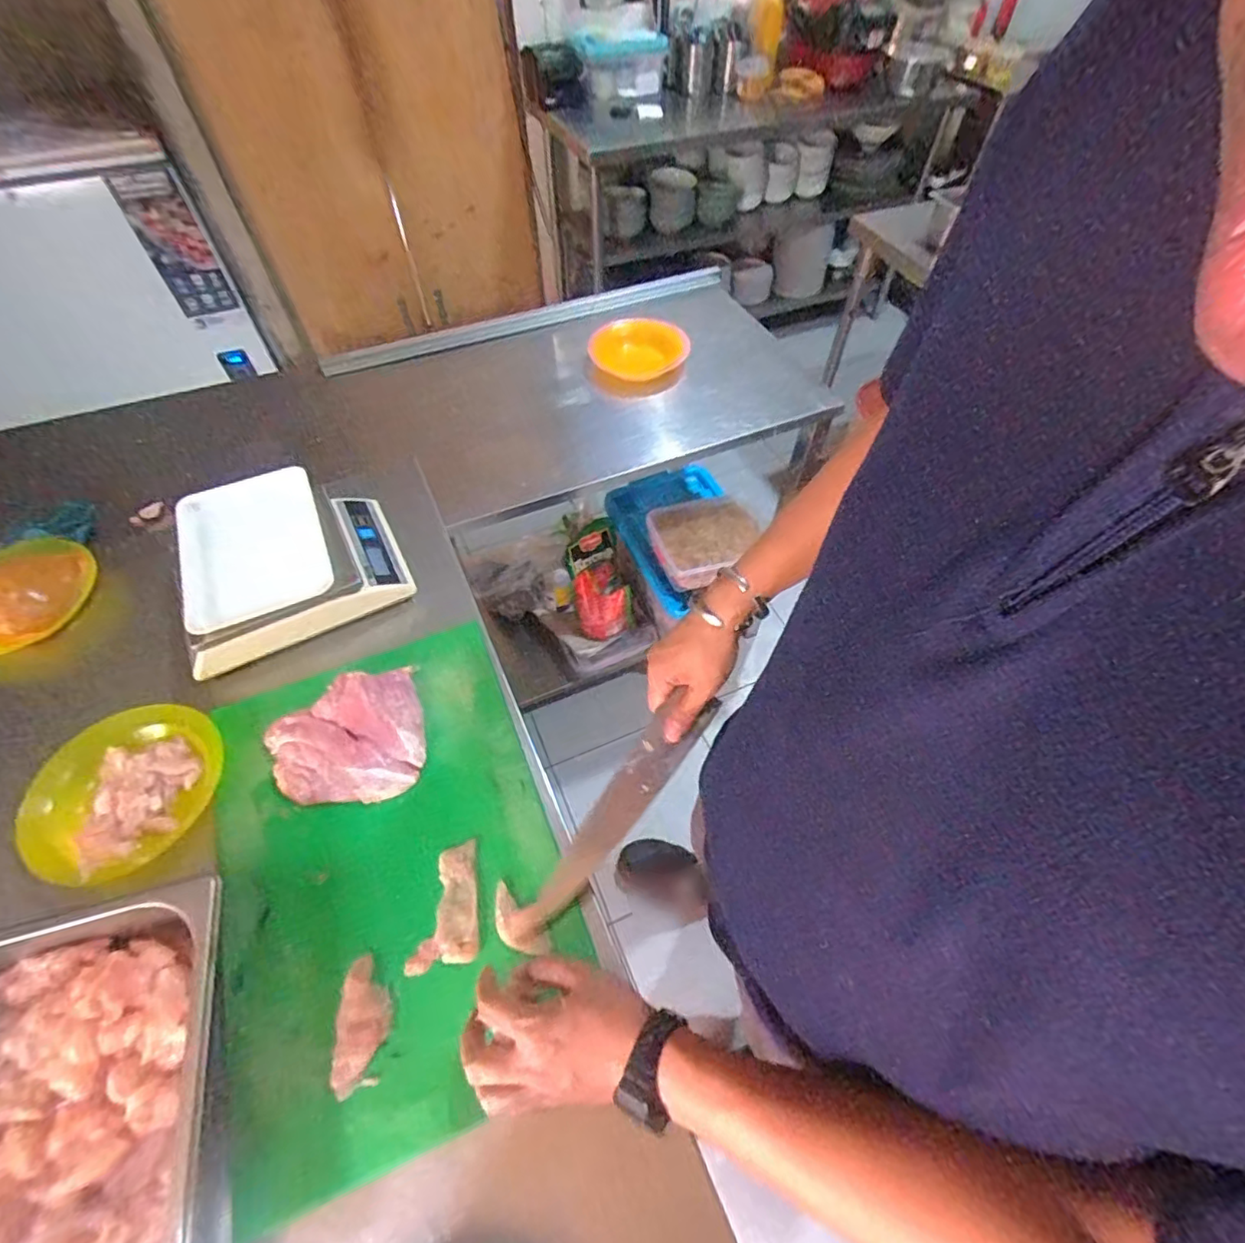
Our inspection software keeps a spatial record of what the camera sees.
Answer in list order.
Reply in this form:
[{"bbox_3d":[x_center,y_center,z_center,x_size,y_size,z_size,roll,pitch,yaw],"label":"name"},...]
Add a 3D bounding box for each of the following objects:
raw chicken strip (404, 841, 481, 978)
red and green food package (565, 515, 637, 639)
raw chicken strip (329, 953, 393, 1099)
[{"bbox_3d":[-0.163,0.258,0.534,0.062,0.021,0.098,-8,49,-6],"label":"raw chicken strip"},{"bbox_3d":[-0.064,-0.100,1.481,0.144,0.294,0.112,-16,5,-25],"label":"red and green food package"},{"bbox_3d":[-0.213,0.330,0.484,0.038,0.023,0.094,-3,56,-2],"label":"raw chicken strip"}]

